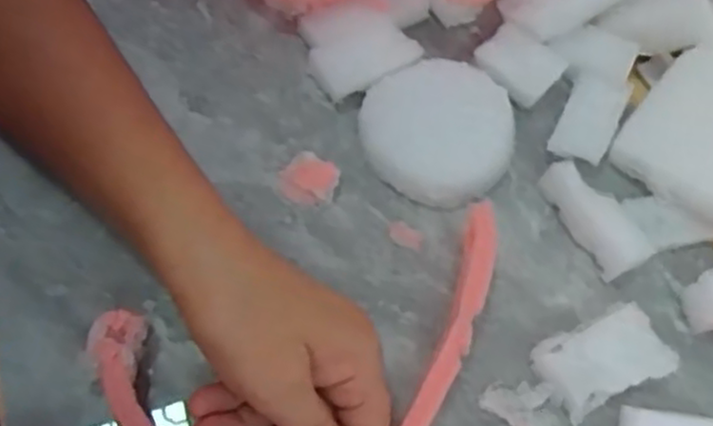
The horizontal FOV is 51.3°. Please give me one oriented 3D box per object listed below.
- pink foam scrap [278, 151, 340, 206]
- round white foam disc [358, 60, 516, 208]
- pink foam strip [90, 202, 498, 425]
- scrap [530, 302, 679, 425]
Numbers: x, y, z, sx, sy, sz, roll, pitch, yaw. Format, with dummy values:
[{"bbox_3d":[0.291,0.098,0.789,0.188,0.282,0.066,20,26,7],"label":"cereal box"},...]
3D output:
[{"bbox_3d":[-0.024,-0.016,0.376,0.028,0.012,0.025,33,64,10],"label":"pink foam scrap"},{"bbox_3d":[0.041,-0.043,0.384,0.076,0.021,0.072,3,63,-5],"label":"round white foam disc"},{"bbox_3d":[-0.011,0.065,0.315,0.185,0.029,0.096,-18,66,-7],"label":"pink foam strip"},{"bbox_3d":[0.112,0.067,0.338,0.056,0.017,0.036,-22,68,-16],"label":"scrap"}]

